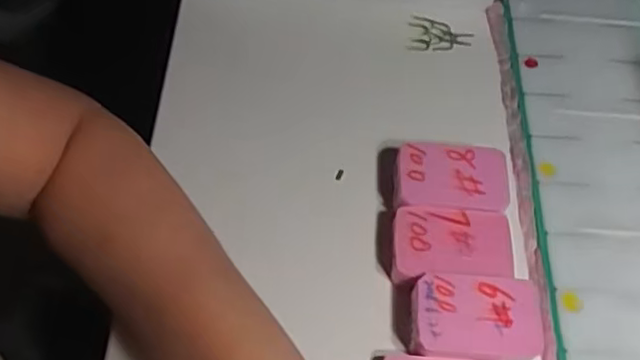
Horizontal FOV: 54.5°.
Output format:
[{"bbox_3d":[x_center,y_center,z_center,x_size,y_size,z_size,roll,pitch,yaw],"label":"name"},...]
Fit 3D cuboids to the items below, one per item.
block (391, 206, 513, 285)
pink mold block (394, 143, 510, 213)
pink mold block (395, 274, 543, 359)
[{"bbox_3d":[0.080,0.043,0.387,0.071,0.024,0.044,3,60,0],"label":"block"},{"bbox_3d":[0.084,0.003,0.406,0.071,0.028,0.046,3,60,-1],"label":"pink mold block"},{"bbox_3d":[0.085,0.082,0.362,0.080,0.025,0.048,7,60,2],"label":"pink mold block"}]

